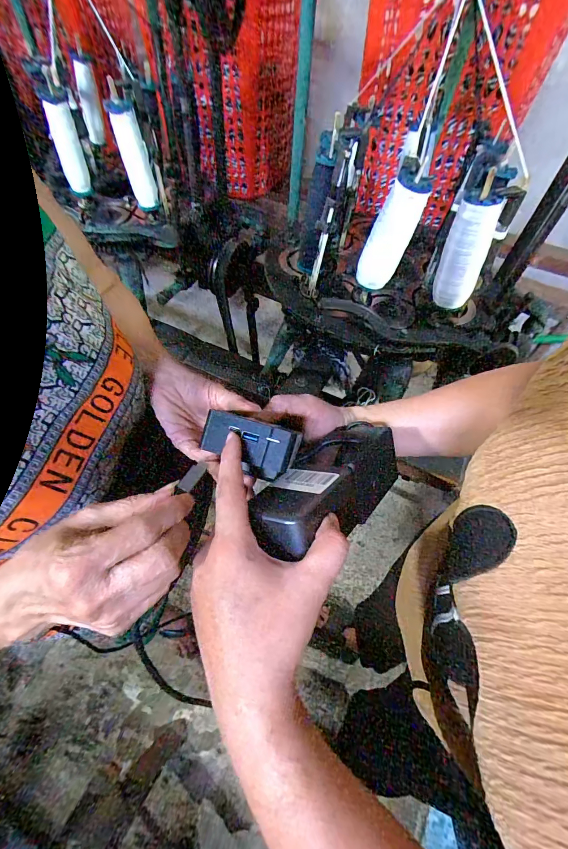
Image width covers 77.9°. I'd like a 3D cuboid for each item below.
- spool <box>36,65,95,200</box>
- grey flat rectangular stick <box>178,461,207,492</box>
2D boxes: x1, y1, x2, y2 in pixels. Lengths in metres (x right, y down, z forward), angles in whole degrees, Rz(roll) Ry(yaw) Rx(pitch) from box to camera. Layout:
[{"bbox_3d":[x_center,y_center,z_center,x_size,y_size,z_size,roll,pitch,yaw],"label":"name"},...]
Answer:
[{"bbox_3d":[-0.362,-0.465,0.599,0.050,0.188,0.040,-20,60,-16],"label":"spool"},{"bbox_3d":[-0.065,0.036,0.251,0.009,0.004,0.026,23,42,11],"label":"grey flat rectangular stick"}]

